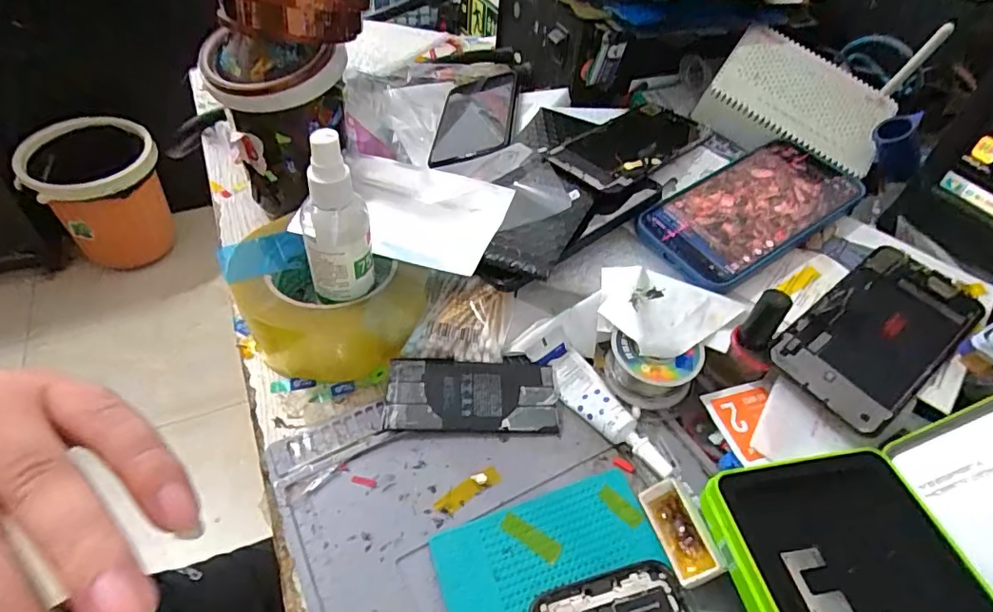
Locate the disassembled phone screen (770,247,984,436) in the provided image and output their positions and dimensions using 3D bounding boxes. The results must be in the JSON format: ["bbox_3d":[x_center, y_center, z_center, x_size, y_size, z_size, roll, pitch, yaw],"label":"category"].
[{"bbox_3d":[0.238,0.014,0.339,0.141,0.009,0.071,-33,63,-21],"label":"disassembled phone screen"}]

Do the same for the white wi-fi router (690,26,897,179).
[{"bbox_3d":[0.247,-0.165,0.456,0.137,0.030,0.104,30,71,4],"label":"white wi-fi router"}]

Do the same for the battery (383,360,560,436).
[{"bbox_3d":[-0.014,0.053,0.326,0.100,0.005,0.045,4,58,-8],"label":"battery"}]

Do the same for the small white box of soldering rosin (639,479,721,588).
[{"bbox_3d":[0.091,0.113,0.275,0.023,0.010,0.048,-25,56,7],"label":"small white box of soldering rosin"}]

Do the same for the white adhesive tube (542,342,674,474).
[{"bbox_3d":[0.064,0.060,0.324,0.026,0.011,0.097,-21,52,-24],"label":"white adhesive tube"}]

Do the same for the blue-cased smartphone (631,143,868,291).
[{"bbox_3d":[0.183,-0.072,0.395,0.174,0.007,0.082,-30,61,-21],"label":"blue-cased smartphone"}]

